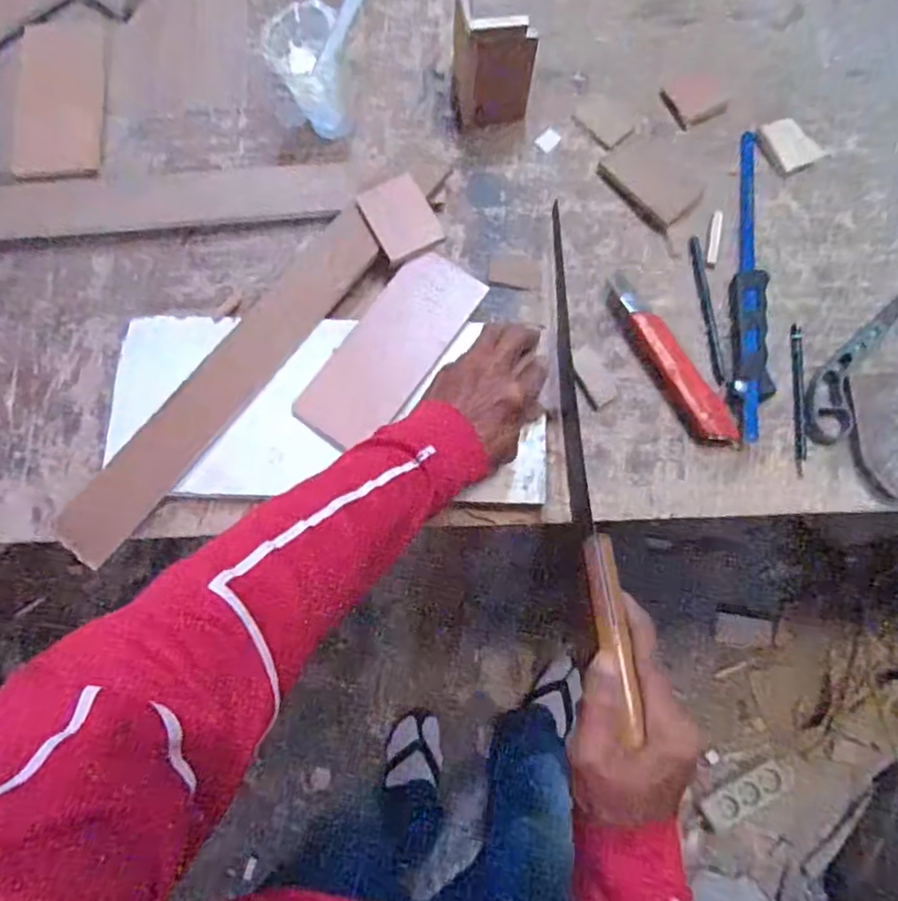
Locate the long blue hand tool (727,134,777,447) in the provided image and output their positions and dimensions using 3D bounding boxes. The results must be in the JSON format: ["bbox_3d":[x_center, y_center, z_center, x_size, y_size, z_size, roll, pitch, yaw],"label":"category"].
[{"bbox_3d":[0.269,-0.154,0.529,0.035,0.013,0.296,8,77,4],"label":"long blue hand tool"}]

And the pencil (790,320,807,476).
[{"bbox_3d":[0.298,-0.046,0.509,0.012,0.007,0.132,5,77,3],"label":"pencil"}]

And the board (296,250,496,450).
[{"bbox_3d":[-0.049,-0.085,0.500,0.075,0.004,0.181,34,82,9],"label":"board"}]

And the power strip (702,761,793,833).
[{"bbox_3d":[0.537,0.625,1.070,0.165,0.033,0.056,-26,77,-4],"label":"power strip"}]

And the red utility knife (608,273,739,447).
[{"bbox_3d":[0.189,-0.080,0.513,0.039,0.026,0.177,-28,77,-4],"label":"red utility knife"}]

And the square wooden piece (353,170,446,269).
[{"bbox_3d":[-0.042,-0.201,0.512,0.053,0.011,0.069,-27,77,-4],"label":"square wooden piece"}]

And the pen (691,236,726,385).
[{"bbox_3d":[0.229,-0.126,0.526,0.010,0.010,0.140,-4,77,1],"label":"pen"}]

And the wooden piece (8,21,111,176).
[{"bbox_3d":[-0.386,-0.350,0.596,0.085,0.010,0.174,-5,77,1],"label":"wooden piece"}]

